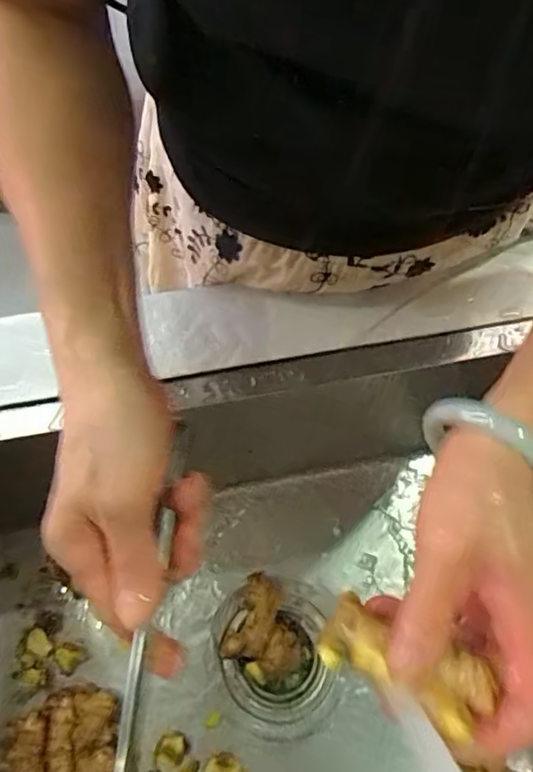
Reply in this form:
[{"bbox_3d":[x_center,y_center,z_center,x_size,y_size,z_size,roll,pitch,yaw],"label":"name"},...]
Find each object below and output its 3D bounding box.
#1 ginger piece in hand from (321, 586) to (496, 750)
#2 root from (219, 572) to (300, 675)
[{"bbox_3d":[0.057,0.117,0.237,0.072,0.017,0.032,16,64,36],"label":"ginger piece in hand"},{"bbox_3d":[0.002,0.235,0.542,0.073,0.059,0.079,16,67,7],"label":"root"}]

